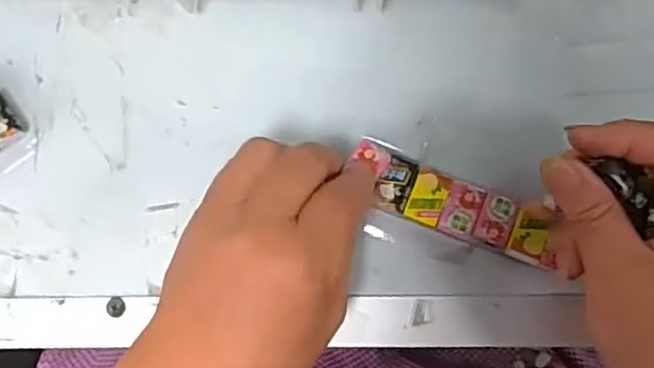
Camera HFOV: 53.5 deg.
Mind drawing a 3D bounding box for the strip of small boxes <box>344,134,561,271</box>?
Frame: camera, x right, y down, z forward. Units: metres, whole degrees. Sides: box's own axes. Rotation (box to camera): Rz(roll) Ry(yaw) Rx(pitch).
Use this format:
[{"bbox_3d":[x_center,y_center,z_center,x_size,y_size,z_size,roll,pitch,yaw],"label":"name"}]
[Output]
[{"bbox_3d":[0.060,0.010,0.307,0.096,0.009,0.027,25,87,5],"label":"strip of small boxes"}]

